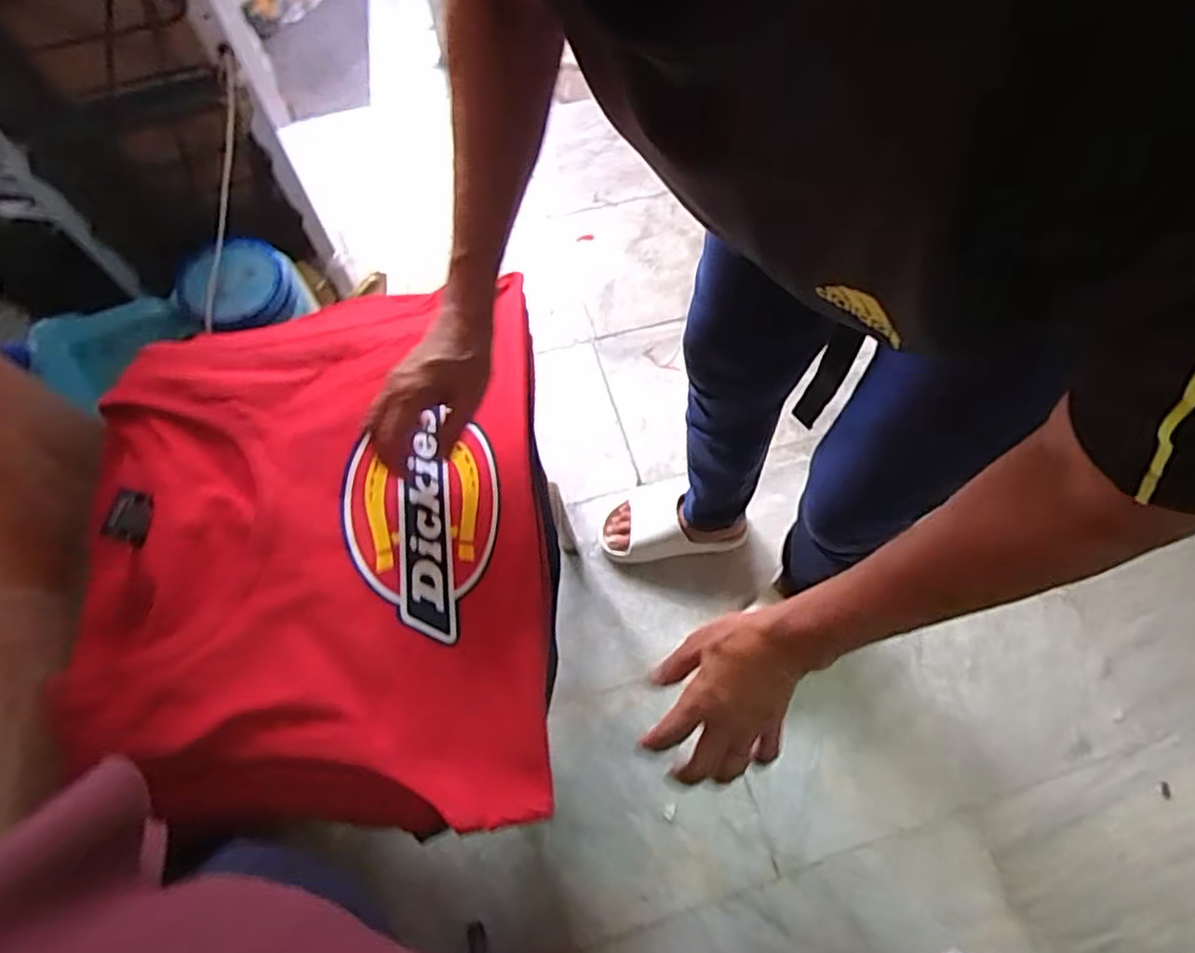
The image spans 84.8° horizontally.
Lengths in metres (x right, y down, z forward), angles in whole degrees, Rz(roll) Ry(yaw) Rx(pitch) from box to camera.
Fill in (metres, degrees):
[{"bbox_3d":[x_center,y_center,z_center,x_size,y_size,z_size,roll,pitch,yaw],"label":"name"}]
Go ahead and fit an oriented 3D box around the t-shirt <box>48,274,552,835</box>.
[{"bbox_3d":[-0.223,0.033,0.535,0.341,0.065,0.458,-5,68,-2],"label":"t-shirt"}]

